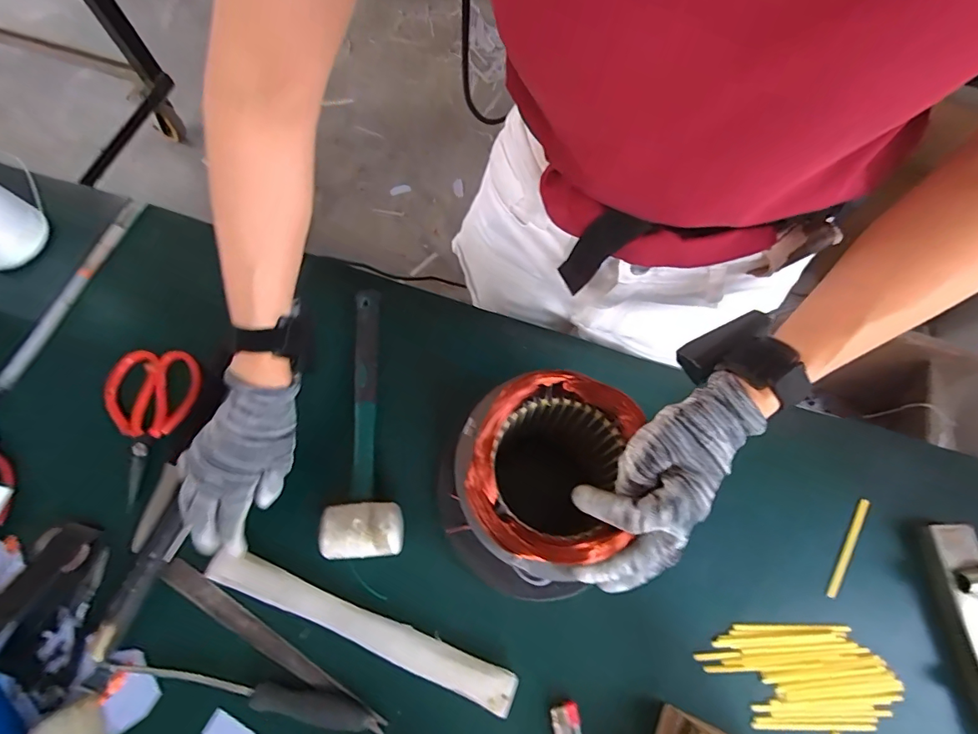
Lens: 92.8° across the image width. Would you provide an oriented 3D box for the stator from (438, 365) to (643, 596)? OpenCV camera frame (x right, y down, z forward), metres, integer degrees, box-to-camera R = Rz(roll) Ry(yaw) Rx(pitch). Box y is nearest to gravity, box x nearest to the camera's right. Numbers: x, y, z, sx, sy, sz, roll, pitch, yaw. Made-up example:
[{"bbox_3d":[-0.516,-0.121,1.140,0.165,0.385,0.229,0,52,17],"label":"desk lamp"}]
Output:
[{"bbox_3d":[0.033,0.104,0.399,0.143,0.169,0.170,27,73,7],"label":"stator"}]

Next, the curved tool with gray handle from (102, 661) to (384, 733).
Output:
[{"bbox_3d":[-0.215,0.284,0.411,0.244,0.024,0.023,13,70,3],"label":"curved tool with gray handle"}]

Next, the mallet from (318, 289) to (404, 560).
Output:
[{"bbox_3d":[-0.138,0.055,0.483,0.077,0.049,0.268,-8,70,-5],"label":"mallet"}]

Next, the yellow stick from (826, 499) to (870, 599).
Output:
[{"bbox_3d":[0.366,0.184,0.475,0.009,0.009,0.109,32,72,10],"label":"yellow stick"}]

